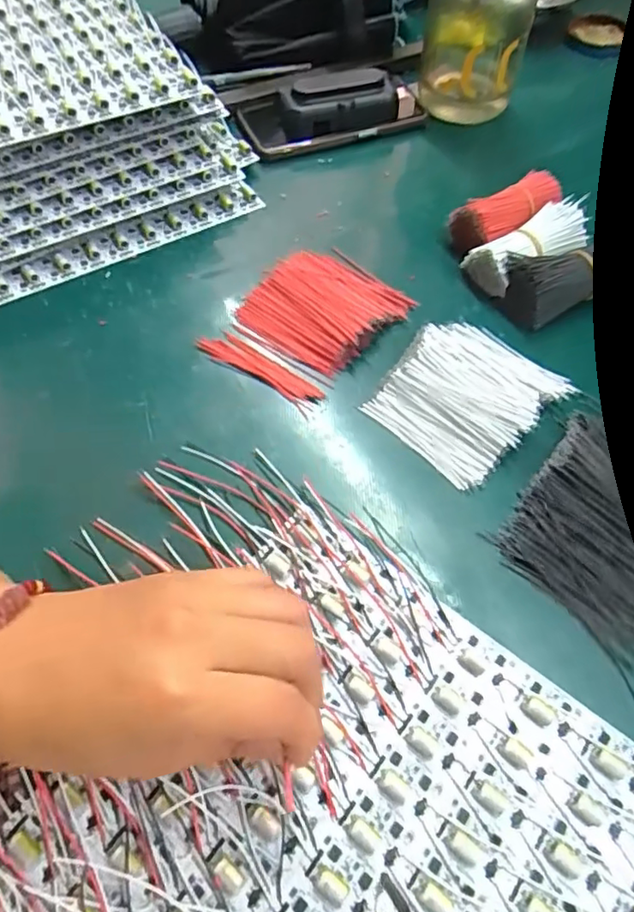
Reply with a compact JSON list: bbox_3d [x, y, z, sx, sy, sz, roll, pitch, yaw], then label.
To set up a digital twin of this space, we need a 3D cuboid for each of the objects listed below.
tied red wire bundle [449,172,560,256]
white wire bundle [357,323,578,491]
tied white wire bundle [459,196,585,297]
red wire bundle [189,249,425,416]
[{"bbox_3d":[0.145,-0.184,0.451,0.096,0.037,0.042,-27,62,-18],"label":"tied red wire bundle"},{"bbox_3d":[0.096,-0.041,0.368,0.088,0.021,0.107,39,65,20],"label":"white wire bundle"},{"bbox_3d":[0.155,-0.153,0.431,0.091,0.039,0.044,-27,62,-18],"label":"tied white wire bundle"},{"bbox_3d":[-0.005,-0.096,0.405,0.093,0.021,0.124,33,63,18],"label":"red wire bundle"}]

